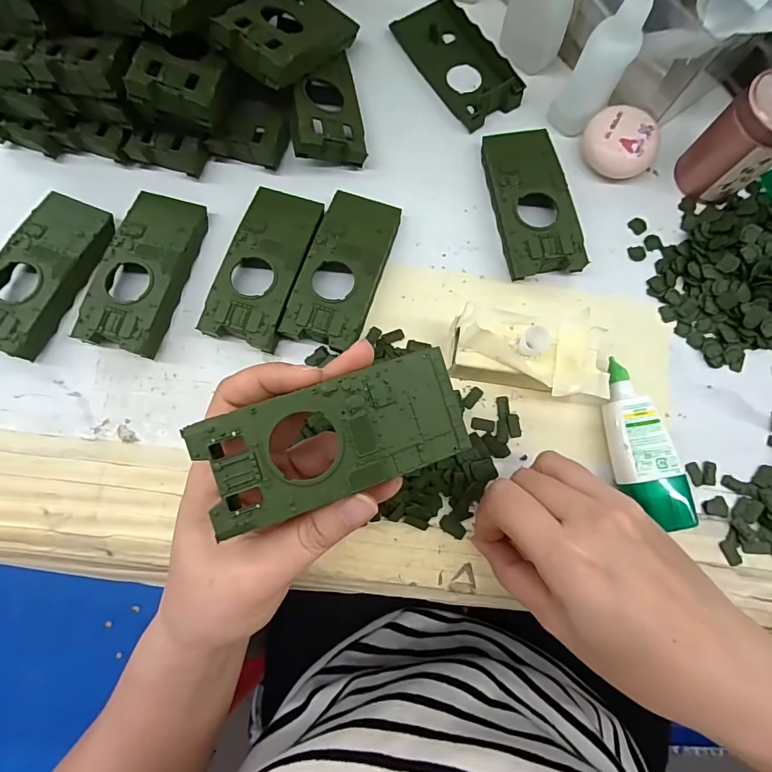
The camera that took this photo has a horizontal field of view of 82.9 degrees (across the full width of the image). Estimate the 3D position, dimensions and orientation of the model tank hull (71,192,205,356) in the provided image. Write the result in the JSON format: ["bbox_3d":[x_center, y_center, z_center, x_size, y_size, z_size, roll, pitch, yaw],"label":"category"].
[{"bbox_3d":[-0.150,-0.072,0.275,0.045,0.022,0.105,13,78,2],"label":"model tank hull"}]

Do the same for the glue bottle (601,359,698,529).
[{"bbox_3d":[0.146,0.033,0.254,0.030,0.026,0.095,-11,78,-3],"label":"glue bottle"}]

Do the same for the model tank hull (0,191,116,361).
[{"bbox_3d":[-0.214,-0.070,0.274,0.049,0.021,0.103,23,79,4],"label":"model tank hull"}]

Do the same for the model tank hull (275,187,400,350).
[{"bbox_3d":[-0.026,-0.073,0.277,0.046,0.020,0.104,17,78,3],"label":"model tank hull"}]

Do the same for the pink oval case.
[{"bbox_3d":[0.158,-0.163,0.297,0.047,0.026,0.040,41,81,8],"label":"pink oval case"}]

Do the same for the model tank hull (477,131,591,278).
[{"bbox_3d":[0.095,-0.122,0.289,0.048,0.022,0.105,-8,78,-2],"label":"model tank hull"}]

